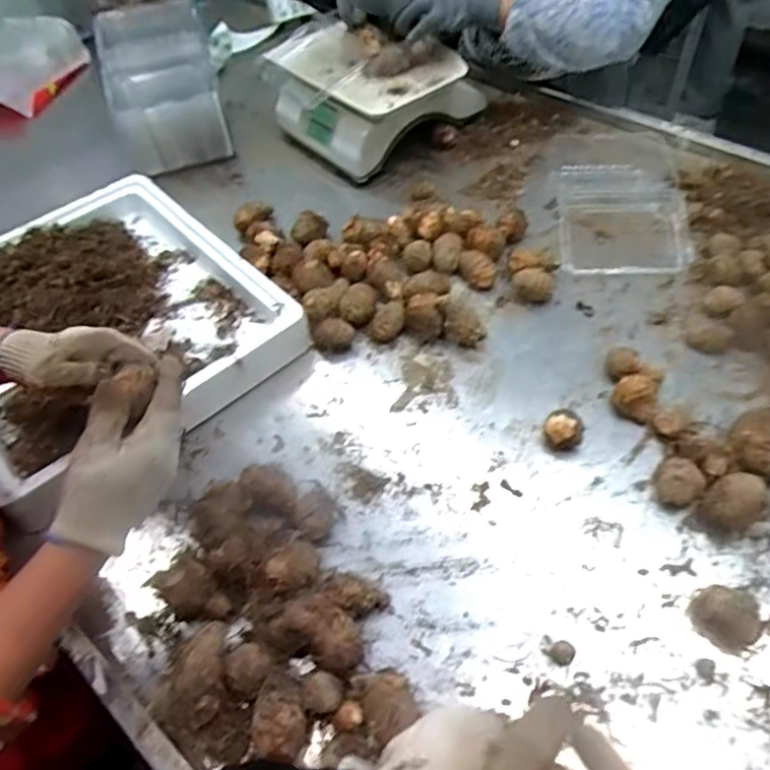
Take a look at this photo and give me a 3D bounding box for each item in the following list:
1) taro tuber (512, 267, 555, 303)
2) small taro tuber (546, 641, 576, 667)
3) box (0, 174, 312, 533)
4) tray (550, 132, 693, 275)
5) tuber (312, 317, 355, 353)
[{"bbox_3d":[0.195,-0.132,0.790,0.052,0.045,0.043,9,55,11],"label":"taro tuber"},{"bbox_3d":[0.157,0.236,0.530,0.019,0.013,0.019,-2,53,3],"label":"small taro tuber"},{"bbox_3d":[-0.371,-0.095,0.767,0.375,0.090,0.447,-40,60,-23],"label":"box"},{"bbox_3d":[0.341,-0.289,0.892,0.177,0.040,0.318,1,53,5],"label":"tray"},{"bbox_3d":[-0.065,-0.061,0.754,0.050,0.037,0.035,-22,55,-12],"label":"tuber"}]

